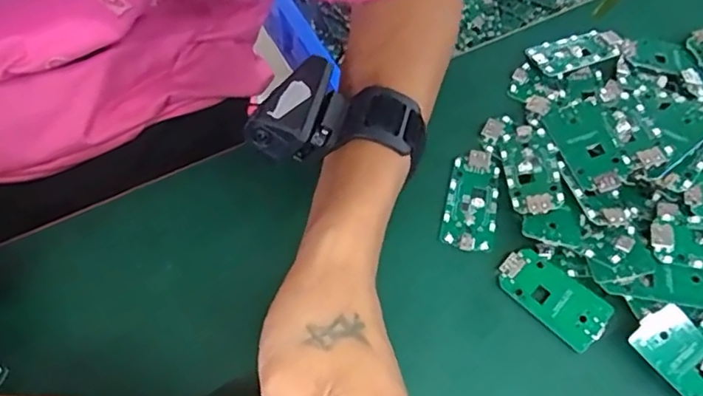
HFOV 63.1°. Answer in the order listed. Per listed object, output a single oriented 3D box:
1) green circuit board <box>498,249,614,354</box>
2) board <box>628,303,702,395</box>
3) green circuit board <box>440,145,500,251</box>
[{"bbox_3d":[0.113,0.055,0.324,0.062,0.006,0.030,41,71,13],"label":"green circuit board"},{"bbox_3d":[0.182,0.090,0.305,0.031,0.008,0.065,-41,77,1],"label":"board"},{"bbox_3d":[0.074,0.000,0.348,0.032,0.004,0.064,13,67,2],"label":"green circuit board"}]

